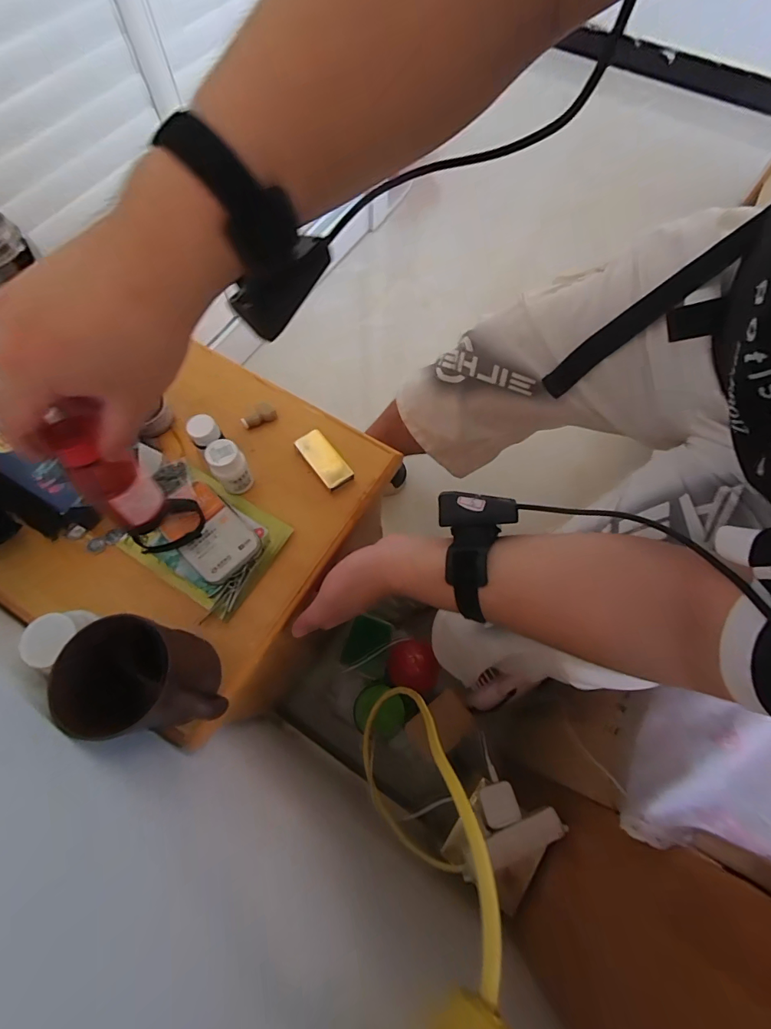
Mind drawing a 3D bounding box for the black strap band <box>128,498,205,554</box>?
[{"bbox_3d":[-0.214,0.013,0.424,0.065,0.017,0.044,-29,72,-13],"label":"black strap band"}]

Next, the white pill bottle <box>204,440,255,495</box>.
[{"bbox_3d":[-0.163,-0.049,0.454,0.033,0.060,0.036,-20,70,-10],"label":"white pill bottle"}]

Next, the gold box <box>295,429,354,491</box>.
[{"bbox_3d":[-0.069,-0.061,0.486,0.033,0.016,0.074,-35,73,-15],"label":"gold box"}]

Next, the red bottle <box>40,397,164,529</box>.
[{"bbox_3d":[-0.193,-0.031,0.298,0.032,0.104,0.031,-21,55,-10],"label":"red bottle"}]

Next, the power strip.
[{"bbox_3d":[0.144,0.371,0.486,0.124,0.034,0.031,-19,70,-10],"label":"power strip"}]

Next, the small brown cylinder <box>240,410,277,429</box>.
[{"bbox_3d":[-0.149,-0.113,0.507,0.041,0.009,0.014,-18,70,-9],"label":"small brown cylinder"}]

